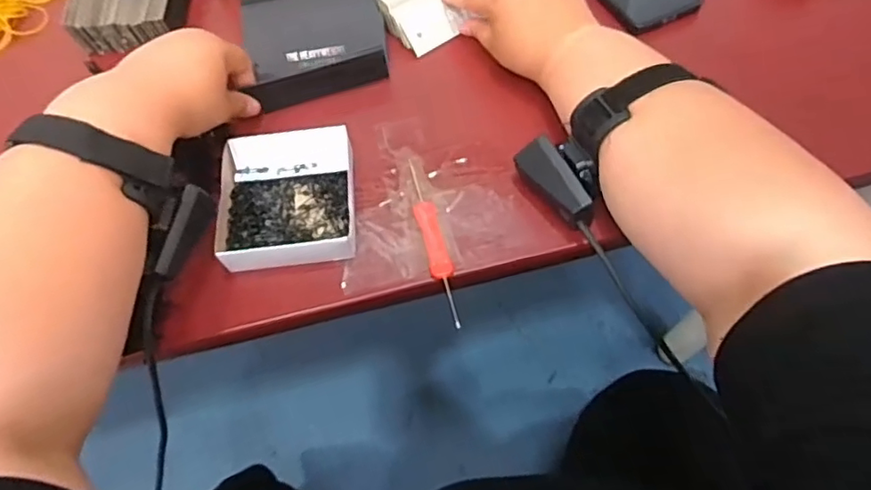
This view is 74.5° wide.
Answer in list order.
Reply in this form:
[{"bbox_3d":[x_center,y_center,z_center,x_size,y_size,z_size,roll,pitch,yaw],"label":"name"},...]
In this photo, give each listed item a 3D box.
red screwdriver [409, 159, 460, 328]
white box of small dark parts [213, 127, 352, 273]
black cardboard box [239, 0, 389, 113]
[{"bbox_3d":[-0.002,-0.005,0.429,0.017,0.011,0.142,-14,63,-4],"label":"red screwdriver"},{"bbox_3d":[-0.113,-0.039,0.445,0.100,0.030,0.115,-7,62,0],"label":"white box of small dark parts"},{"bbox_3d":[-0.109,-0.189,0.519,0.121,0.031,0.117,-14,63,-4],"label":"black cardboard box"}]

